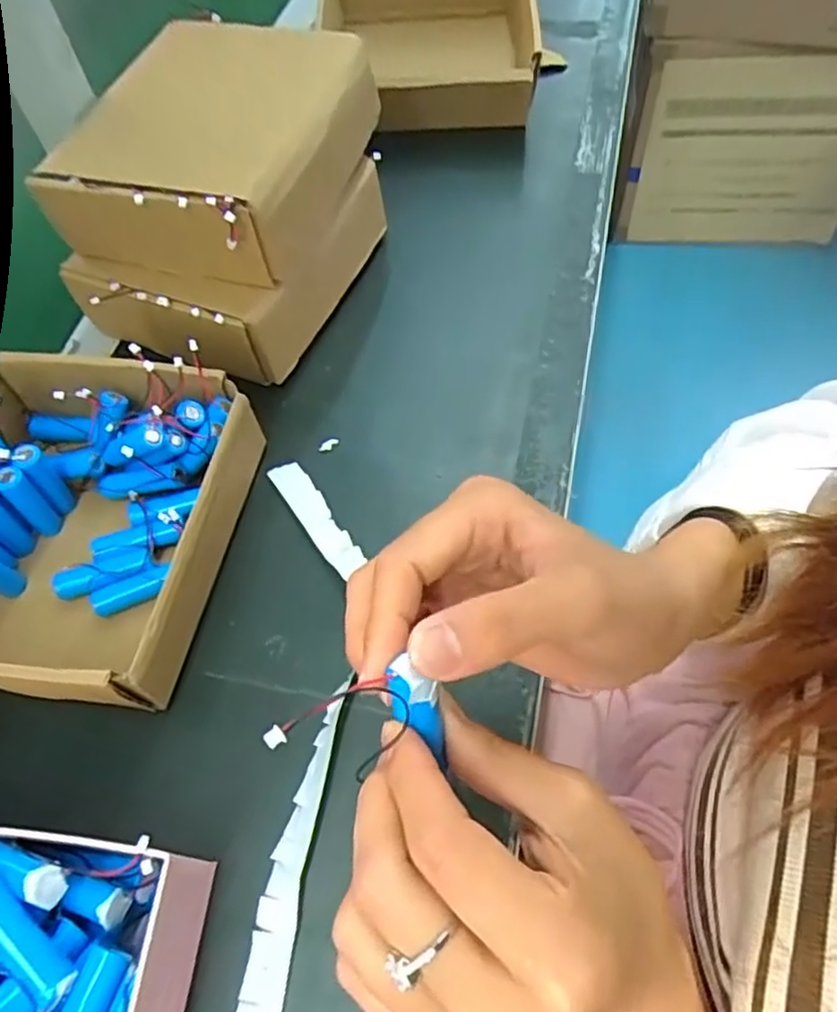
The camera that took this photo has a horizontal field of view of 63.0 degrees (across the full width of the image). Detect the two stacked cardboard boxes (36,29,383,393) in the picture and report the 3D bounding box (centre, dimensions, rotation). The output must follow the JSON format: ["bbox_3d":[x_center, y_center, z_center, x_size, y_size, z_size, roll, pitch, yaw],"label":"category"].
[{"bbox_3d":[-0.116,-0.189,0.431,0.143,0.126,0.192,17,63,13],"label":"two stacked cardboard boxes"}]

